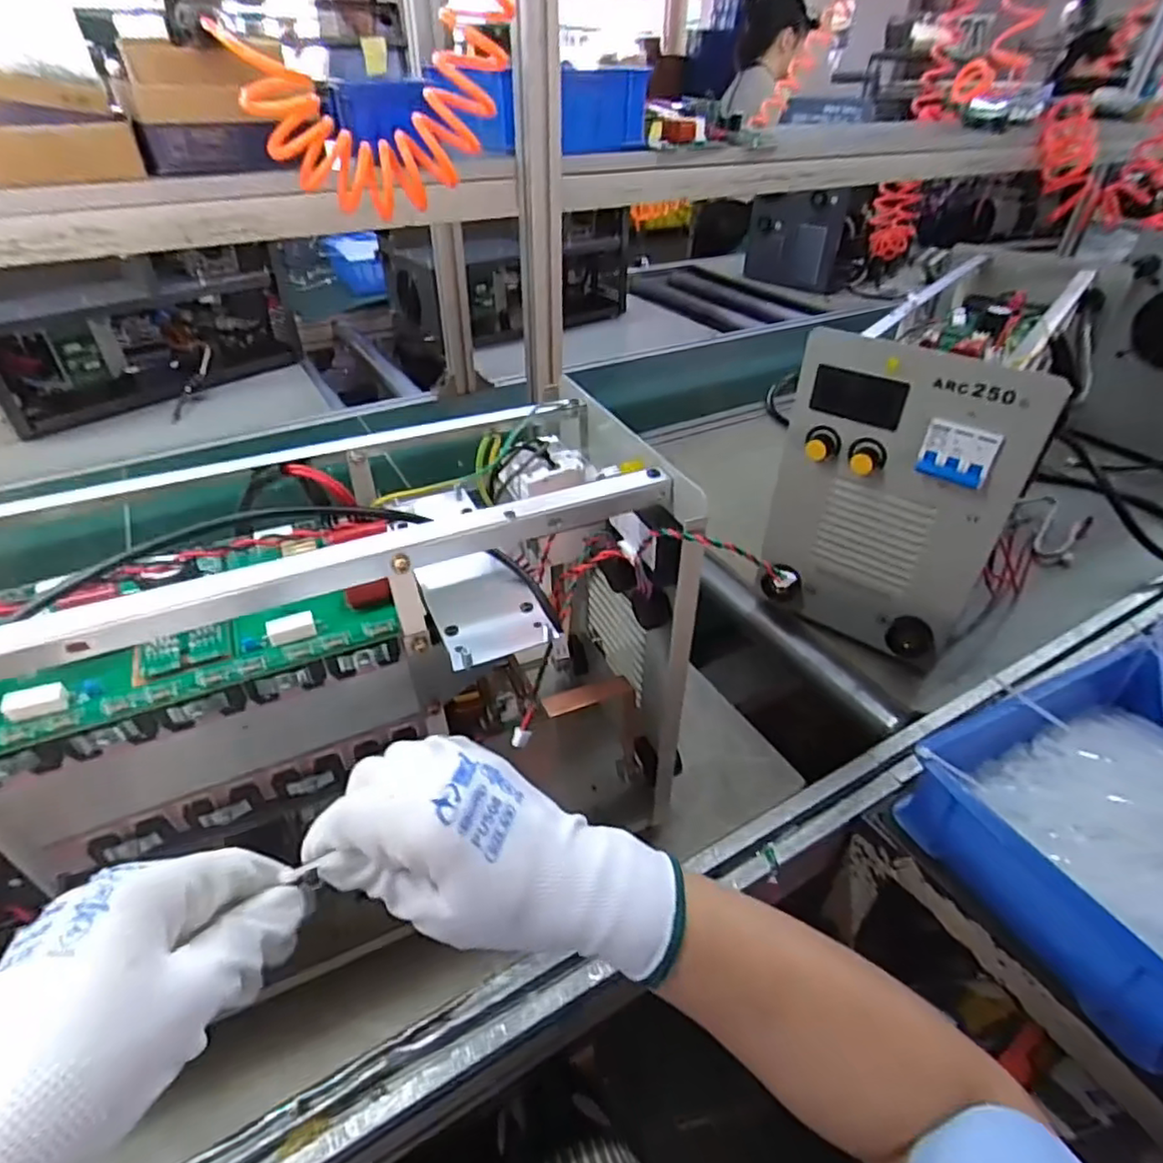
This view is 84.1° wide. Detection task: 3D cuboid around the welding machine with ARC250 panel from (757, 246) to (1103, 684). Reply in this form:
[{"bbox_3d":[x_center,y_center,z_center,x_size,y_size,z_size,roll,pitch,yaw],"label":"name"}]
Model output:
[{"bbox_3d":[0.398,-0.172,0.700,0.204,0.291,0.430,27,46,29],"label":"welding machine with ARC250 panel"}]

